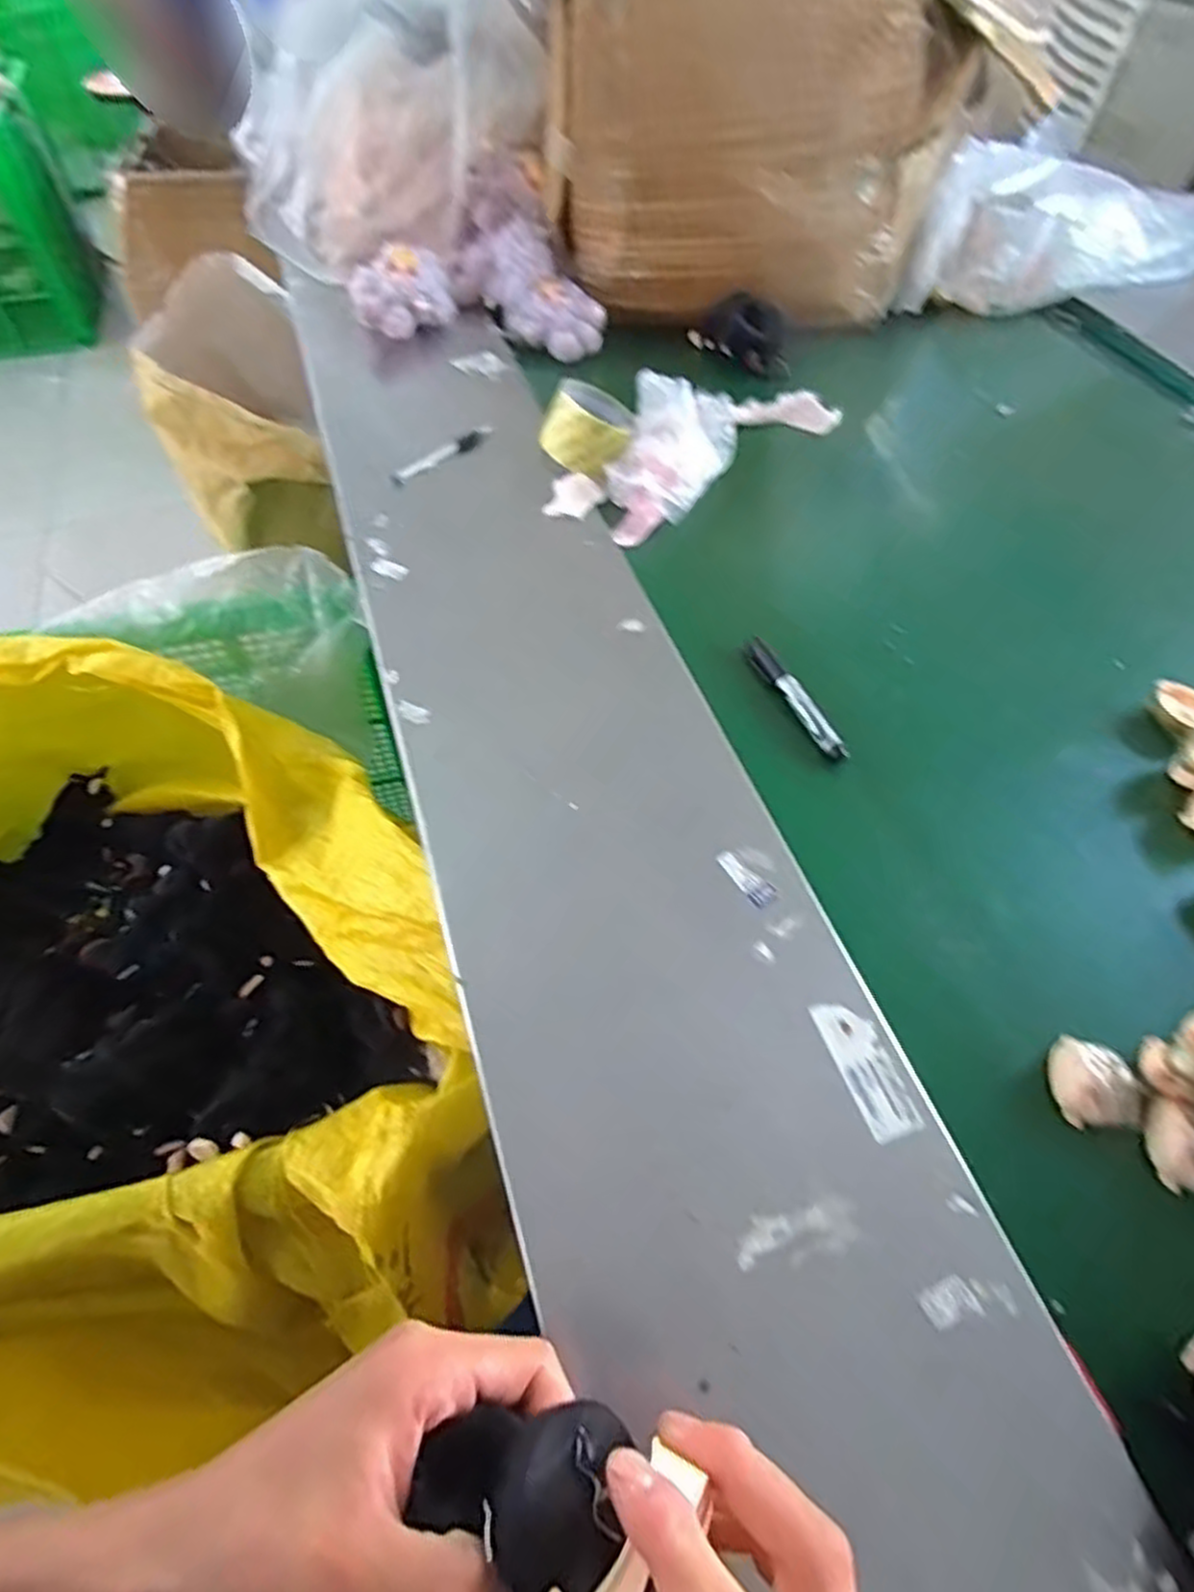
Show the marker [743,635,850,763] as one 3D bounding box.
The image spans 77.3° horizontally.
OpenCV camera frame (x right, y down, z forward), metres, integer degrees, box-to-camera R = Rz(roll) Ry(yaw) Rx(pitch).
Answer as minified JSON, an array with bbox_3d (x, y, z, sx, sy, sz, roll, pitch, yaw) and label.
[{"bbox_3d":[0.165,-0.081,0.625,0.019,0.015,0.135,-21,58,-15],"label":"marker"}]

